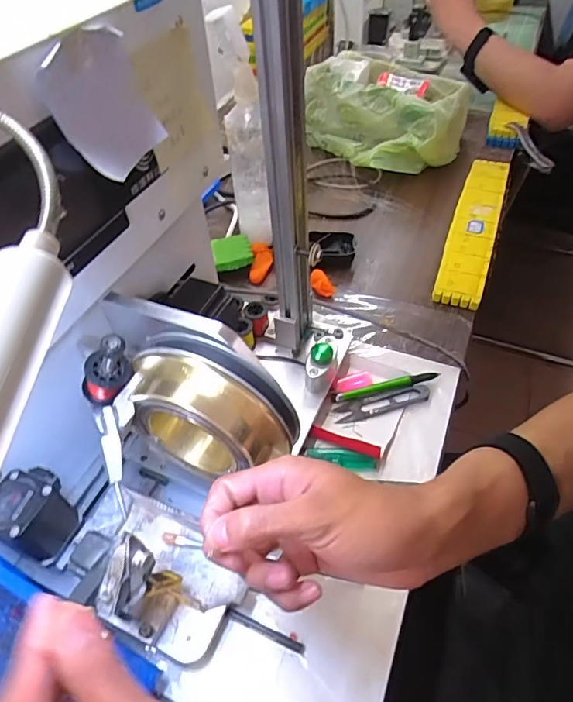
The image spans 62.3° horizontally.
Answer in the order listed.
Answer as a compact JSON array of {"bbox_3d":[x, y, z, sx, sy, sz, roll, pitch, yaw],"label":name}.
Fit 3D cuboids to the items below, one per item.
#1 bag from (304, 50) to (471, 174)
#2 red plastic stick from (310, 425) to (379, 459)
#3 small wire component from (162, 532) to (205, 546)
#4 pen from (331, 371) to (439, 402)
[{"bbox_3d":[0.162,-0.397,0.808,0.187,0.117,0.250,-34,56,-23],"label":"bag"},{"bbox_3d":[0.056,0.087,0.460,0.074,0.017,0.009,14,50,27],"label":"red plastic stick"},{"bbox_3d":[-0.084,0.152,0.379,0.032,0.006,0.009,16,48,-14],"label":"small wire component"},{"bbox_3d":[0.105,0.037,0.505,0.113,0.012,0.014,-10,49,-5],"label":"pen"}]

